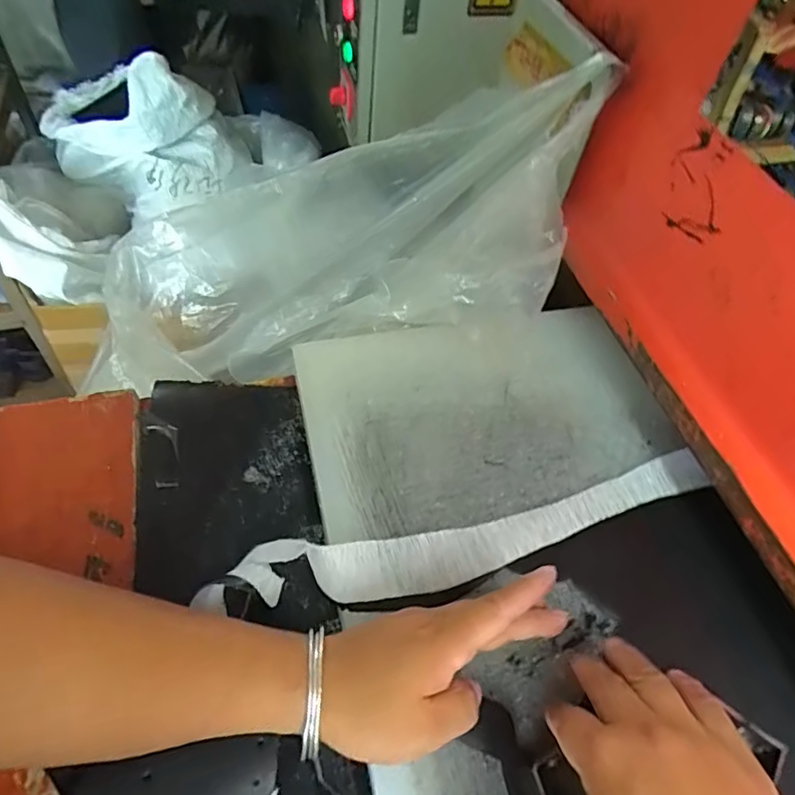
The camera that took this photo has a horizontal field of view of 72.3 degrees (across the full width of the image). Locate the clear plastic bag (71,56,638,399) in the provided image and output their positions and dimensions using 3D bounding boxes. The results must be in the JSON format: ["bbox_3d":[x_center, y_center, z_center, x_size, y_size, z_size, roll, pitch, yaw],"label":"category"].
[{"bbox_3d":[-0.086,-0.146,0.558,0.574,0.134,0.223,-8,48,30],"label":"clear plastic bag"}]

